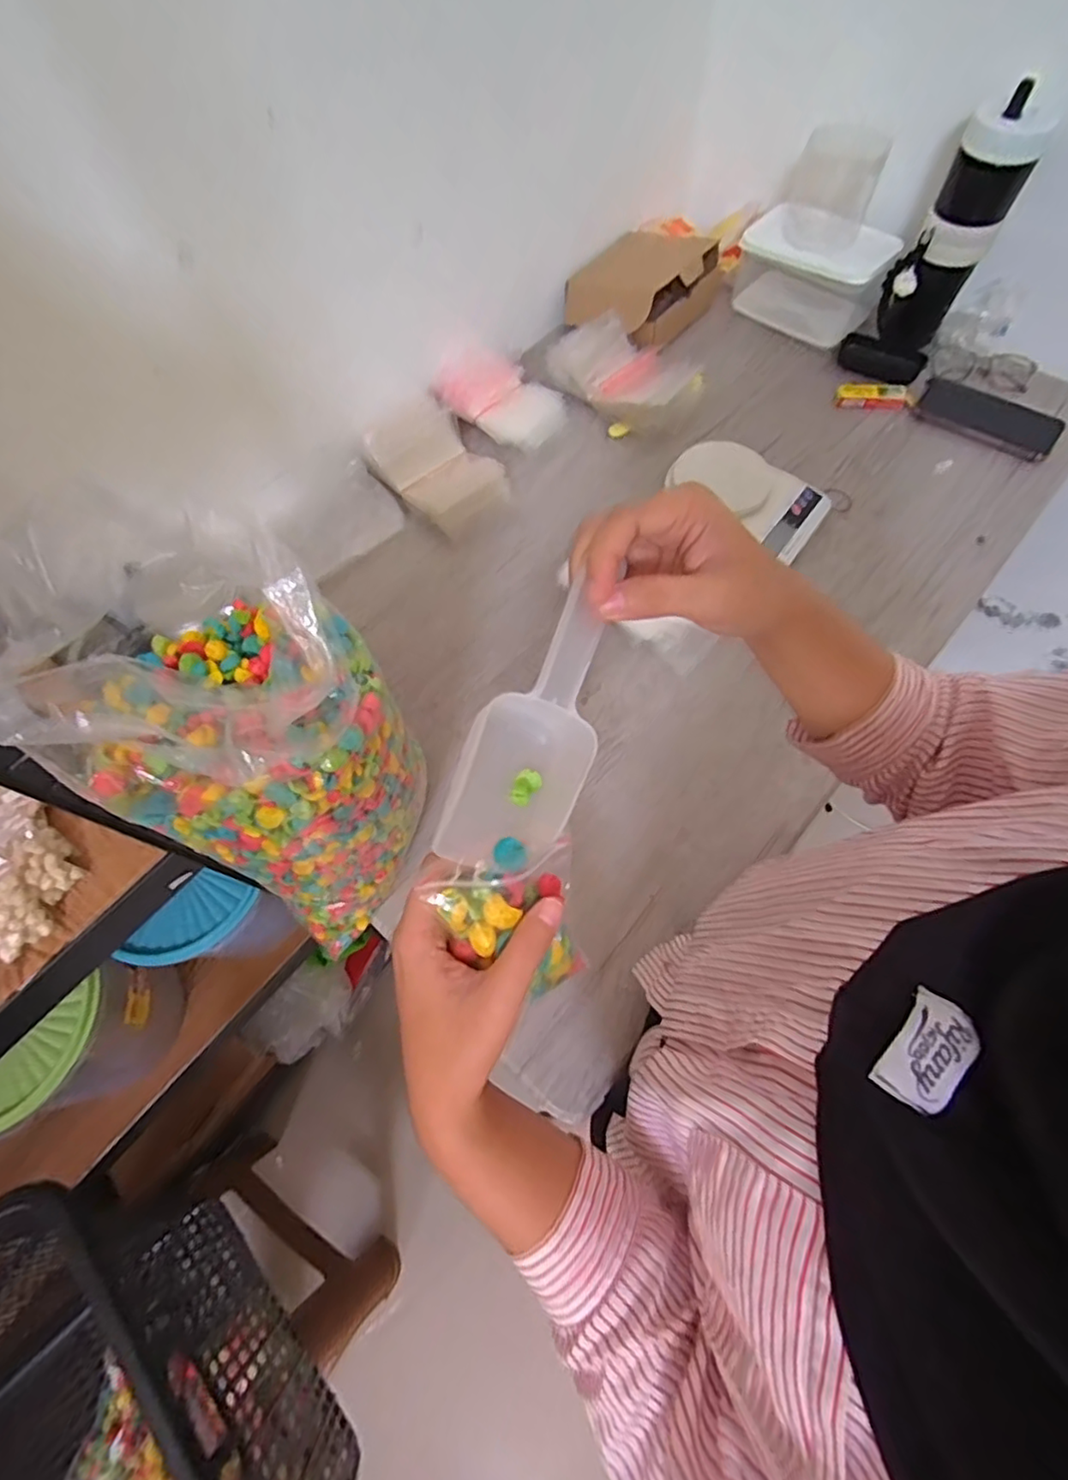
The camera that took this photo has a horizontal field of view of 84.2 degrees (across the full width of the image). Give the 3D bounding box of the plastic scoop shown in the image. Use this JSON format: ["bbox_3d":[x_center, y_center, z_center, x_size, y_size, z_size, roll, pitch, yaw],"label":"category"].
[{"bbox_3d":[0.000,-0.002,0.263,0.053,0.042,0.123,30,106,15],"label":"plastic scoop"}]

